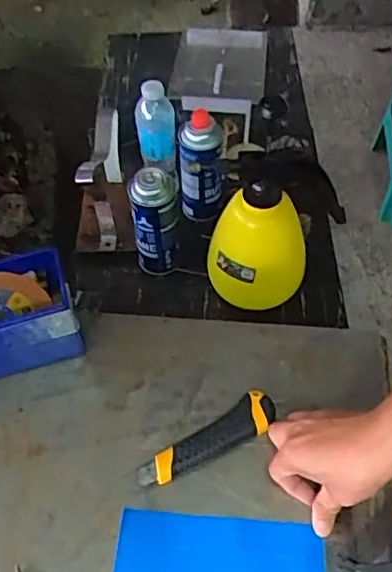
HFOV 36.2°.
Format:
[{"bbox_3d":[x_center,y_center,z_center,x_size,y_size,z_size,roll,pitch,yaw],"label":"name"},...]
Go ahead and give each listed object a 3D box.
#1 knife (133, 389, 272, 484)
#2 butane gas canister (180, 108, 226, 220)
[{"bbox_3d":[0.013,0.155,0.597,0.148,0.020,0.038,-29,59,-18],"label":"knife"},{"bbox_3d":[0.009,-0.185,0.939,0.067,0.174,0.071,-3,55,-1],"label":"butane gas canister"}]

